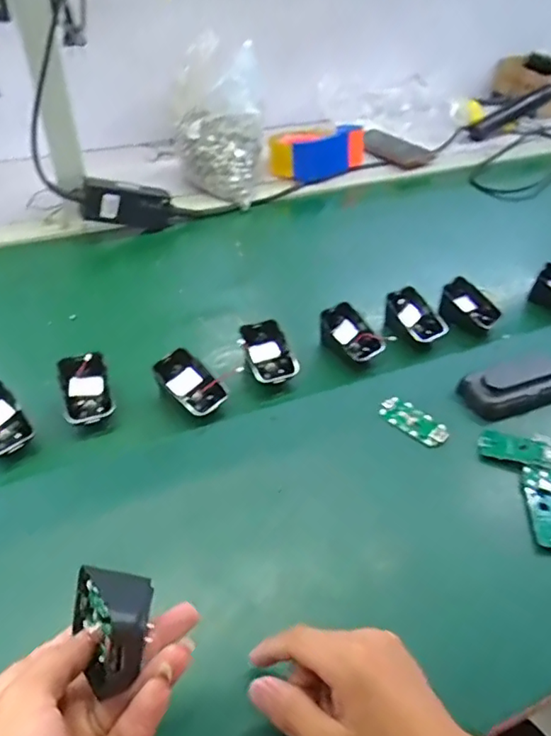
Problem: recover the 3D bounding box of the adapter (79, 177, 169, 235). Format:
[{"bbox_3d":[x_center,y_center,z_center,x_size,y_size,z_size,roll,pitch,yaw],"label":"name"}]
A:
[{"bbox_3d":[-0.196,-0.217,0.746,0.115,0.056,0.034,1,39,-38],"label":"adapter"}]

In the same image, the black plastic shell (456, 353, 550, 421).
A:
[{"bbox_3d":[0.238,0.013,0.544,0.111,0.017,0.053,-15,48,-16],"label":"black plastic shell"}]

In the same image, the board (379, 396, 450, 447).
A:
[{"bbox_3d":[0.129,0.048,0.521,0.033,0.004,0.065,-34,55,-30],"label":"board"}]

